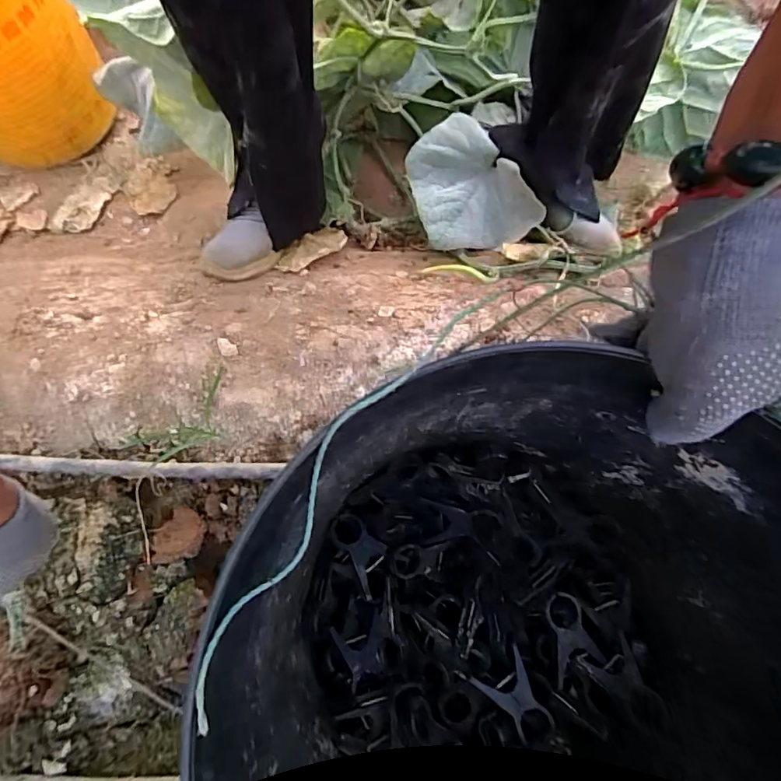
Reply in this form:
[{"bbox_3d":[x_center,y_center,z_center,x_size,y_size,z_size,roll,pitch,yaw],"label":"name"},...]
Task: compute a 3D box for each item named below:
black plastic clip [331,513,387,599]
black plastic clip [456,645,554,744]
[{"bbox_3d":[-0.023,0.129,0.404,0.032,0.010,0.066,-31,69,-10],"label":"black plastic clip"},{"bbox_3d":[0.084,0.226,0.369,0.048,0.015,0.054,-23,68,-7],"label":"black plastic clip"}]

